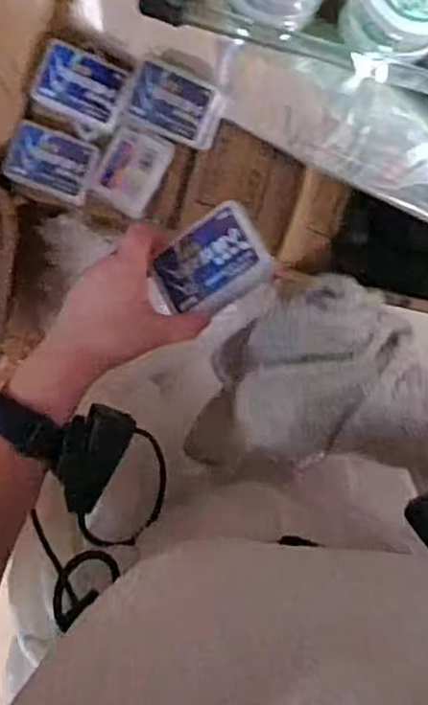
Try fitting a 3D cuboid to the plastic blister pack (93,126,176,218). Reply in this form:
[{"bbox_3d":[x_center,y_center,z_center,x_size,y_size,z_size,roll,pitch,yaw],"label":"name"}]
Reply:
[{"bbox_3d":[-0.088,-0.194,0.733,0.066,0.011,0.085,26,90,-27],"label":"plastic blister pack"}]

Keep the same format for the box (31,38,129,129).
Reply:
[{"bbox_3d":[-0.134,-0.271,0.692,0.085,0.030,0.066,22,95,-6],"label":"box"}]

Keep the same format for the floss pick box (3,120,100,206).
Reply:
[{"bbox_3d":[-0.169,-0.198,0.718,0.087,0.017,0.065,19,96,-6],"label":"floss pick box"}]

